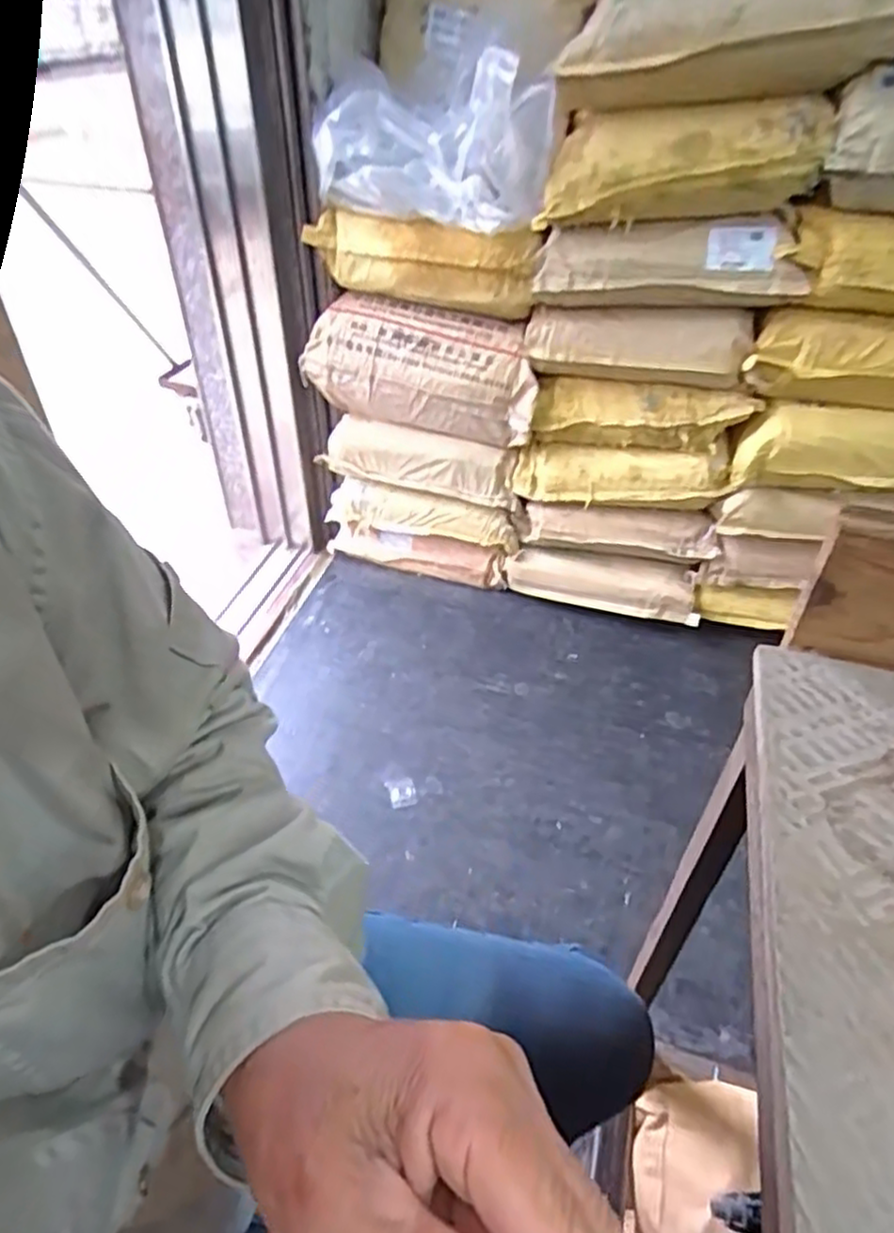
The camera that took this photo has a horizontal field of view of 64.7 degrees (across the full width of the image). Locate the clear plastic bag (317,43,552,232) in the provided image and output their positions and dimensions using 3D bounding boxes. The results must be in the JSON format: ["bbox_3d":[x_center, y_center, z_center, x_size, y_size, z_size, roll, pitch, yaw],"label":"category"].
[{"bbox_3d":[-0.011,-0.835,1.237,0.391,0.214,0.256,15,44,14],"label":"clear plastic bag"}]

